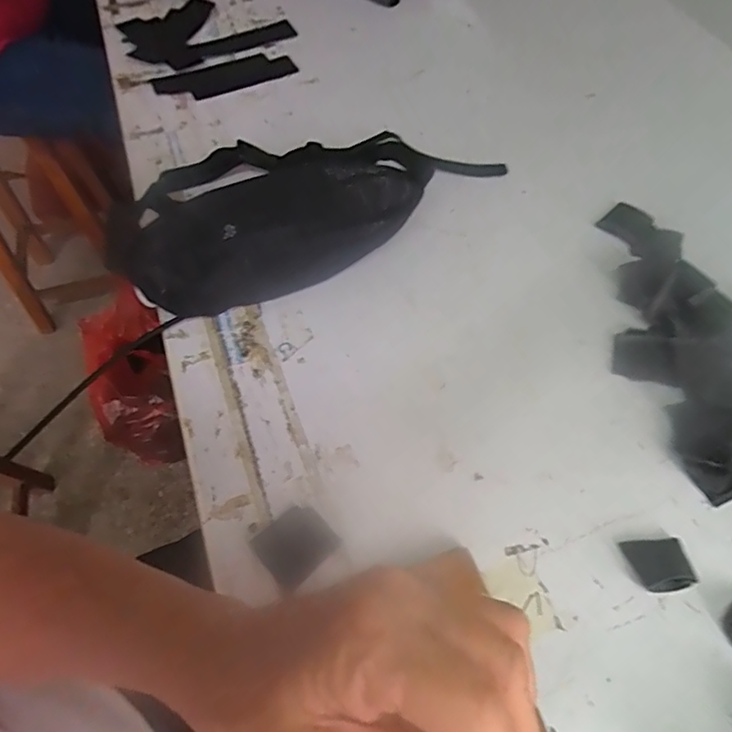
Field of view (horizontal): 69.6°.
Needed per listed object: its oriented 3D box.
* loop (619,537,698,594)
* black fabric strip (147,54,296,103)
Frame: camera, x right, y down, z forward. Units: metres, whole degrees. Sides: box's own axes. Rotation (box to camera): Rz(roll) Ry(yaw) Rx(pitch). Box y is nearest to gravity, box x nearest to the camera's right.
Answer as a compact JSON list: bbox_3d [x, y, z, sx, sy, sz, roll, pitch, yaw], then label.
[{"bbox_3d":[0.220,0.149,0.394,0.041,0.015,0.036,-4,59,-4],"label":"loop"},{"bbox_3d":[-0.191,-0.397,0.724,0.188,0.005,0.070,-23,62,-15],"label":"black fabric strip"}]

